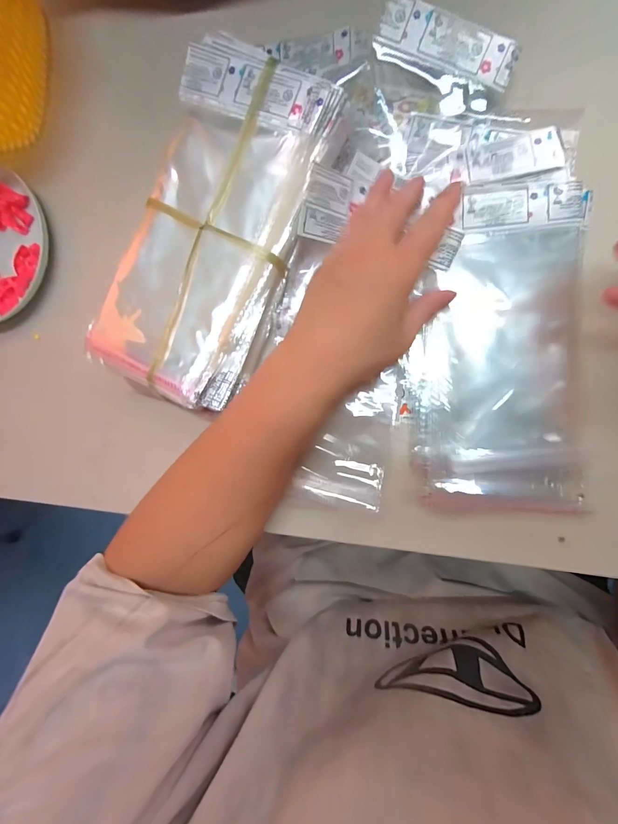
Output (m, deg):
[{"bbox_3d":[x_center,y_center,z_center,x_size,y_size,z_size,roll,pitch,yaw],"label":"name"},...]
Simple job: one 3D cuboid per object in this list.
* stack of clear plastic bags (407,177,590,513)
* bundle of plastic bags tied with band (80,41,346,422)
[{"bbox_3d":[0.139,-0.044,0.256,0.120,0.009,0.233,-1,91,9],"label":"stack of clear plastic bags"},{"bbox_3d":[-0.072,-0.133,0.267,0.117,0.040,0.244,24,95,9],"label":"bundle of plastic bags tied with band"}]

